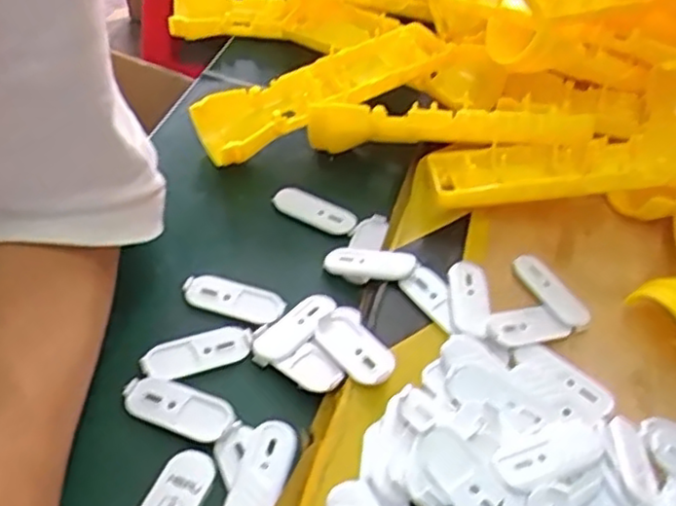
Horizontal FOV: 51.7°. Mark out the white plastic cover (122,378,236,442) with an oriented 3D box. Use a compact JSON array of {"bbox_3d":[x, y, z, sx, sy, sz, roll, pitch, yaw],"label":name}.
[{"bbox_3d":[-0.069,0.067,0.300,0.049,0.004,0.020,21,47,11],"label":"white plastic cover"}]

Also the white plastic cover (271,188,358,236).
[{"bbox_3d":[-0.014,-0.024,0.395,0.050,0.008,0.016,25,48,14],"label":"white plastic cover"}]

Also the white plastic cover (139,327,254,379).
[{"bbox_3d":[-0.065,0.047,0.324,0.050,0.006,0.017,-14,51,-21],"label":"white plastic cover"}]

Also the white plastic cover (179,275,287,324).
[{"bbox_3d":[-0.052,0.022,0.347,0.050,0.005,0.018,15,47,5],"label":"white plastic cover"}]

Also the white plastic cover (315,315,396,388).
[{"bbox_3d":[0.007,0.043,0.319,0.019,0.012,0.046,-24,51,-25],"label":"white plastic cover"}]

